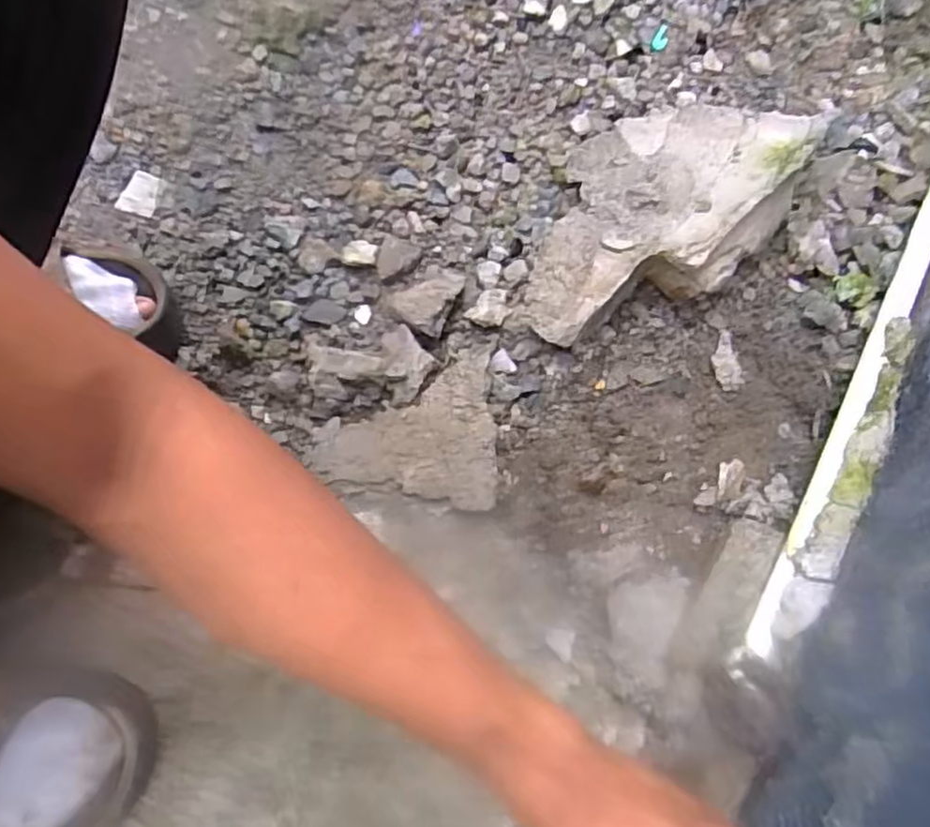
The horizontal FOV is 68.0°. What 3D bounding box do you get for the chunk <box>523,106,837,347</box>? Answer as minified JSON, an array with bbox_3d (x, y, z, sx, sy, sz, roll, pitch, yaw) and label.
[{"bbox_3d":[0.151,-0.168,0.576,0.295,0.071,0.170,-43,81,-12],"label":"chunk"}]

